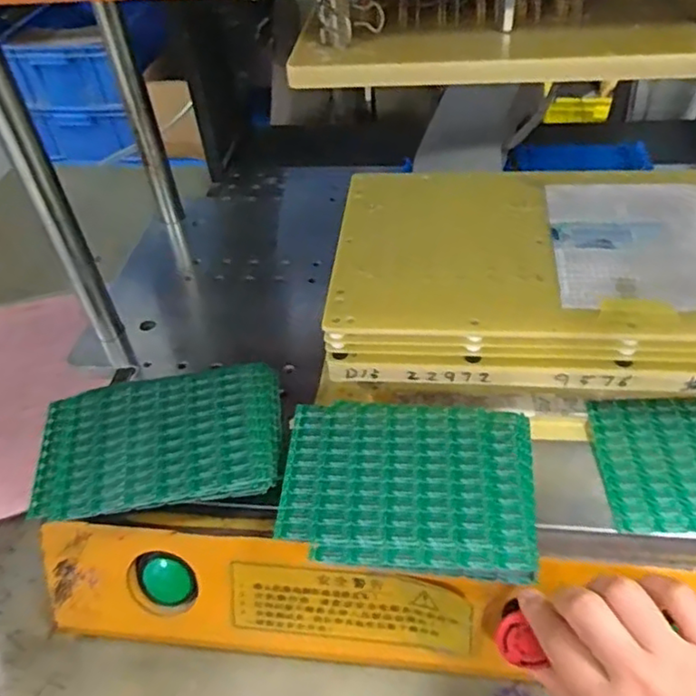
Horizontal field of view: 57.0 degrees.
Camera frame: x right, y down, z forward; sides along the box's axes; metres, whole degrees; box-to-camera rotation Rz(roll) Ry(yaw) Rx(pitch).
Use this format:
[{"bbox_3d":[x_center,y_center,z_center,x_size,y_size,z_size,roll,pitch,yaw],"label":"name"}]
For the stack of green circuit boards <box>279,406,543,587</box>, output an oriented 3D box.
[{"bbox_3d":[0.036,0.079,0.387,0.147,0.007,0.112,2,46,8],"label":"stack of green circuit boards"}]

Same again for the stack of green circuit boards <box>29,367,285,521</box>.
[{"bbox_3d":[-0.126,0.062,0.426,0.162,0.021,0.103,-10,45,-4],"label":"stack of green circuit boards"}]

